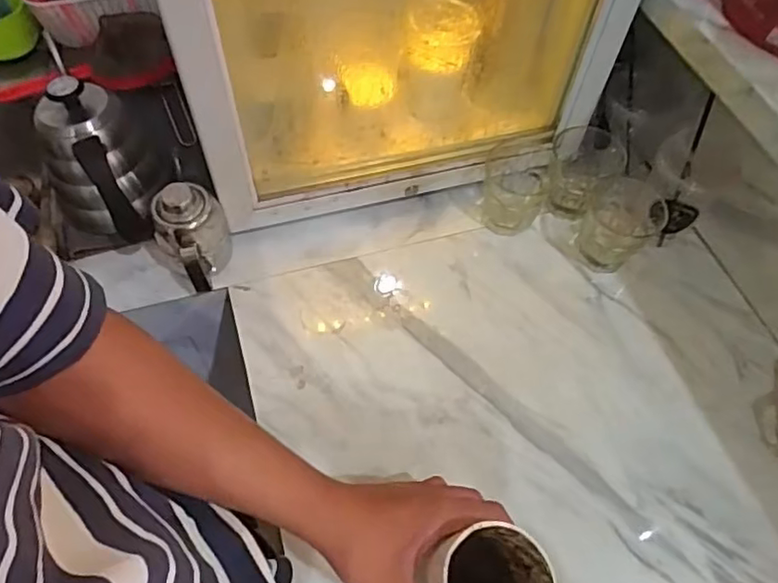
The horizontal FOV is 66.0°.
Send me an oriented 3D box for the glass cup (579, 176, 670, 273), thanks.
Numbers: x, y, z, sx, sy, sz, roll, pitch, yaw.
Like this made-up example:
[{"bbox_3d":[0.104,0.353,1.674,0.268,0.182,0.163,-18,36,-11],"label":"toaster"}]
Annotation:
[{"bbox_3d":[0.260,-0.073,0.683,0.079,0.083,0.076,1,58,-2],"label":"glass cup"}]

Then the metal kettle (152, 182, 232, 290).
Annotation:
[{"bbox_3d":[-0.202,-0.049,0.631,0.071,0.110,0.085,-17,61,-13],"label":"metal kettle"}]

